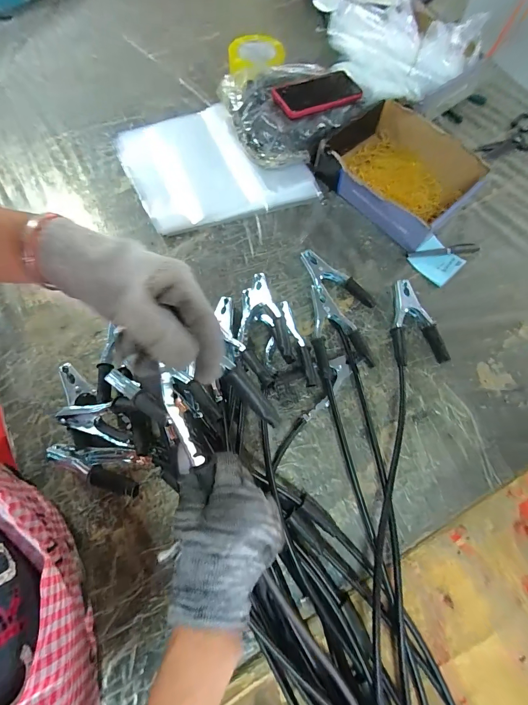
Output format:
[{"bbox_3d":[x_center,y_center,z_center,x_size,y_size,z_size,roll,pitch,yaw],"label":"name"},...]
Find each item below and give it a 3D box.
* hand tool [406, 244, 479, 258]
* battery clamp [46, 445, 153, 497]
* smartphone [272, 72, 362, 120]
[{"bbox_3d":[0.319,-0.181,0.573,0.136,0.010,0.019,-8,72,-4],"label":"hand tool"},{"bbox_3d":[-0.208,0.138,0.407,0.136,0.085,0.042,13,72,3],"label":"battery clamp"},{"bbox_3d":[0.102,-0.486,0.599,0.169,0.013,0.078,-23,74,-9],"label":"smartphone"}]

